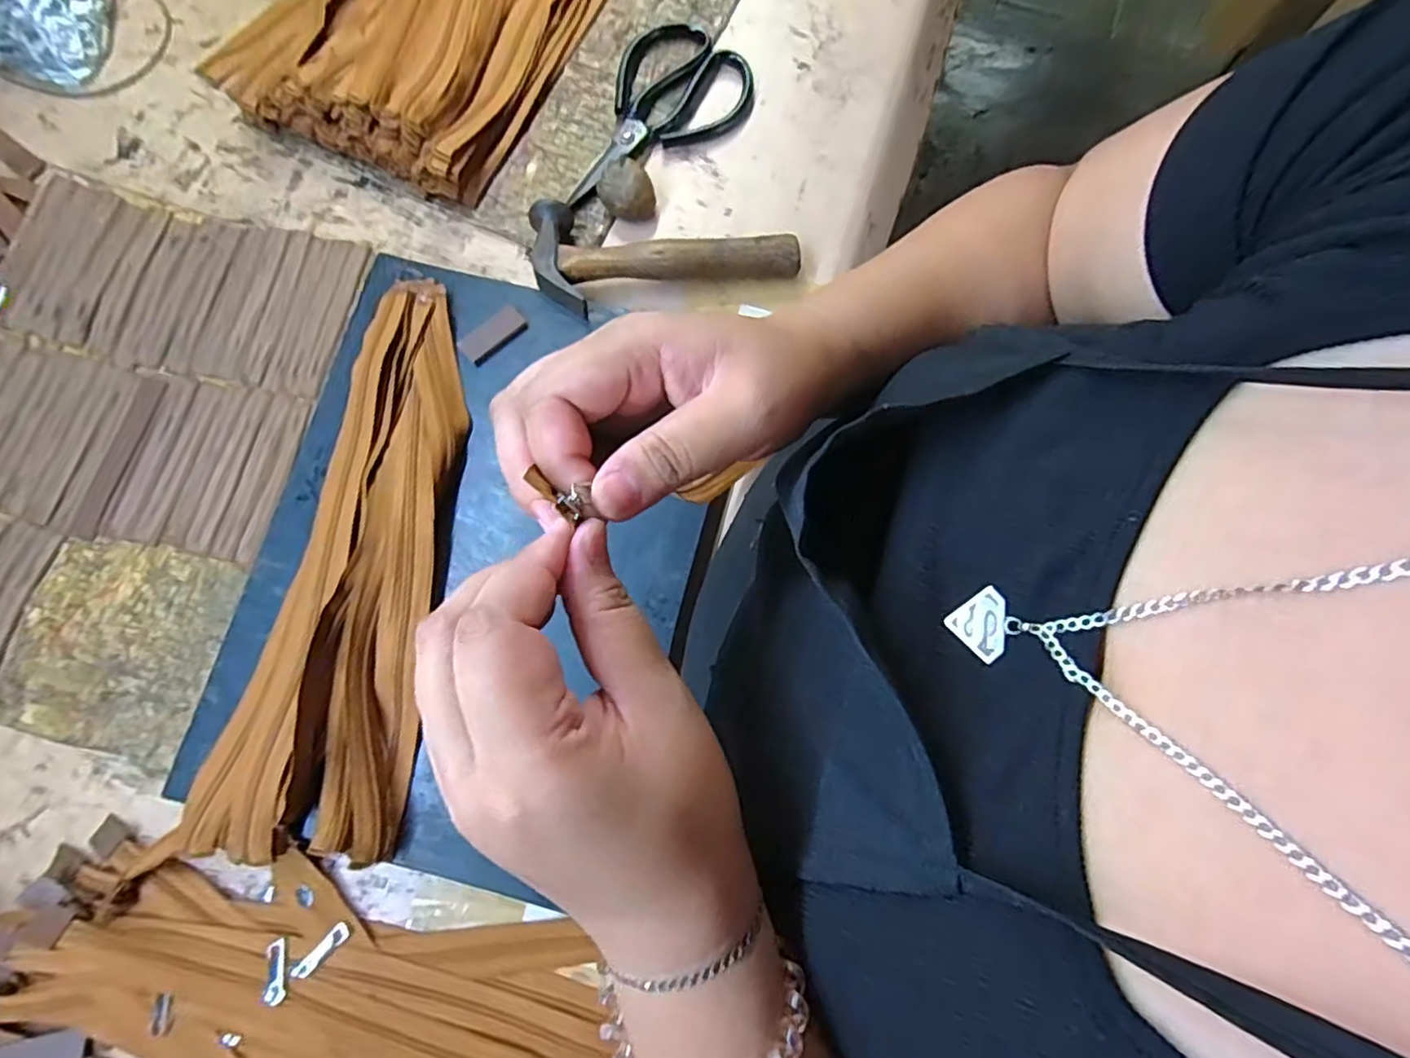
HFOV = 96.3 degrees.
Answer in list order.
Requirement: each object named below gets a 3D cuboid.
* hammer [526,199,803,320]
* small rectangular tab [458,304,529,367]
[{"bbox_3d":[-0.031,-0.217,0.484,0.194,0.036,0.092,-12,79,-2],"label":"hammer"},{"bbox_3d":[-0.155,-0.143,0.463,0.049,0.004,0.025,-42,82,-8],"label":"small rectangular tab"}]

